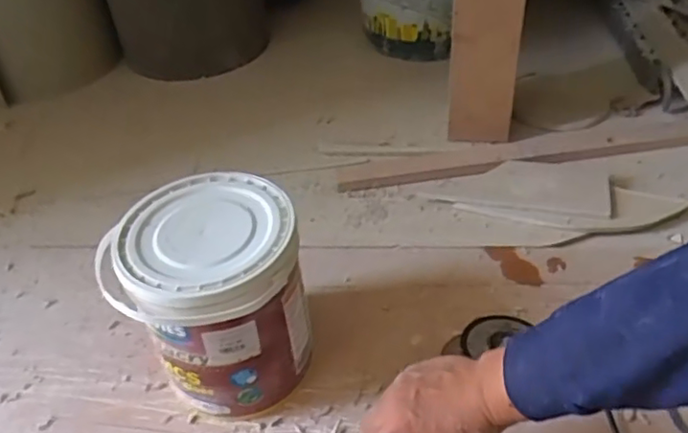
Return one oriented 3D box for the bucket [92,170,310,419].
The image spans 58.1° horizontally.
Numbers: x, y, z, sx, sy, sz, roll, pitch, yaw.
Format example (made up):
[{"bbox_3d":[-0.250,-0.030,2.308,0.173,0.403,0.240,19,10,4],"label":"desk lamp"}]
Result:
[{"bbox_3d":[-0.130,0.095,0.657,0.172,0.212,0.168,-3,42,2],"label":"bucket"}]

